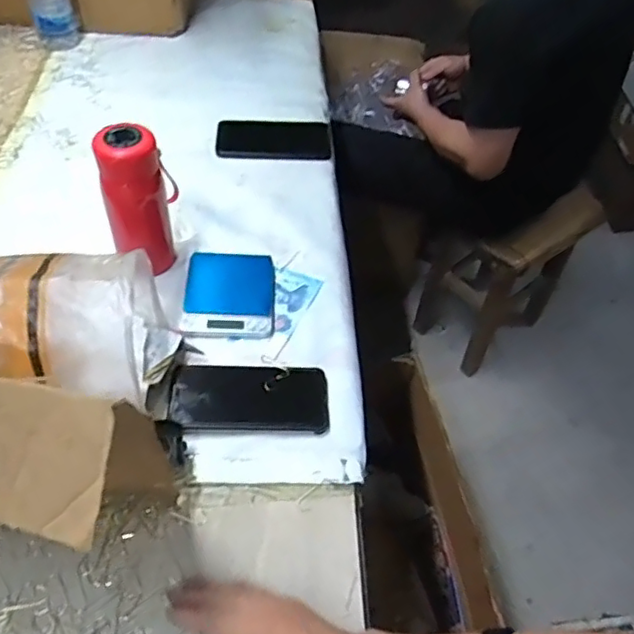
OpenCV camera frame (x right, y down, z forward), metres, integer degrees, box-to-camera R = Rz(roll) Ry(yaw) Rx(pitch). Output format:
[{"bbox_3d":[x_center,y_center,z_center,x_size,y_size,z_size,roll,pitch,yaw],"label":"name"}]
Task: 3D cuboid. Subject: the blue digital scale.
[{"bbox_3d":[-0.103,-0.030,0.718,0.103,0.020,0.127,1,51,-5],"label":"blue digital scale"}]

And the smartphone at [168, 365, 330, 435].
[{"bbox_3d":[-0.069,0.084,0.633,0.161,0.015,0.080,1,53,-6],"label":"smartphone"}]

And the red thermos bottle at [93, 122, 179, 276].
[{"bbox_3d":[-0.203,-0.133,0.695,0.081,0.176,0.072,-8,52,-12],"label":"red thermos bottle"}]

